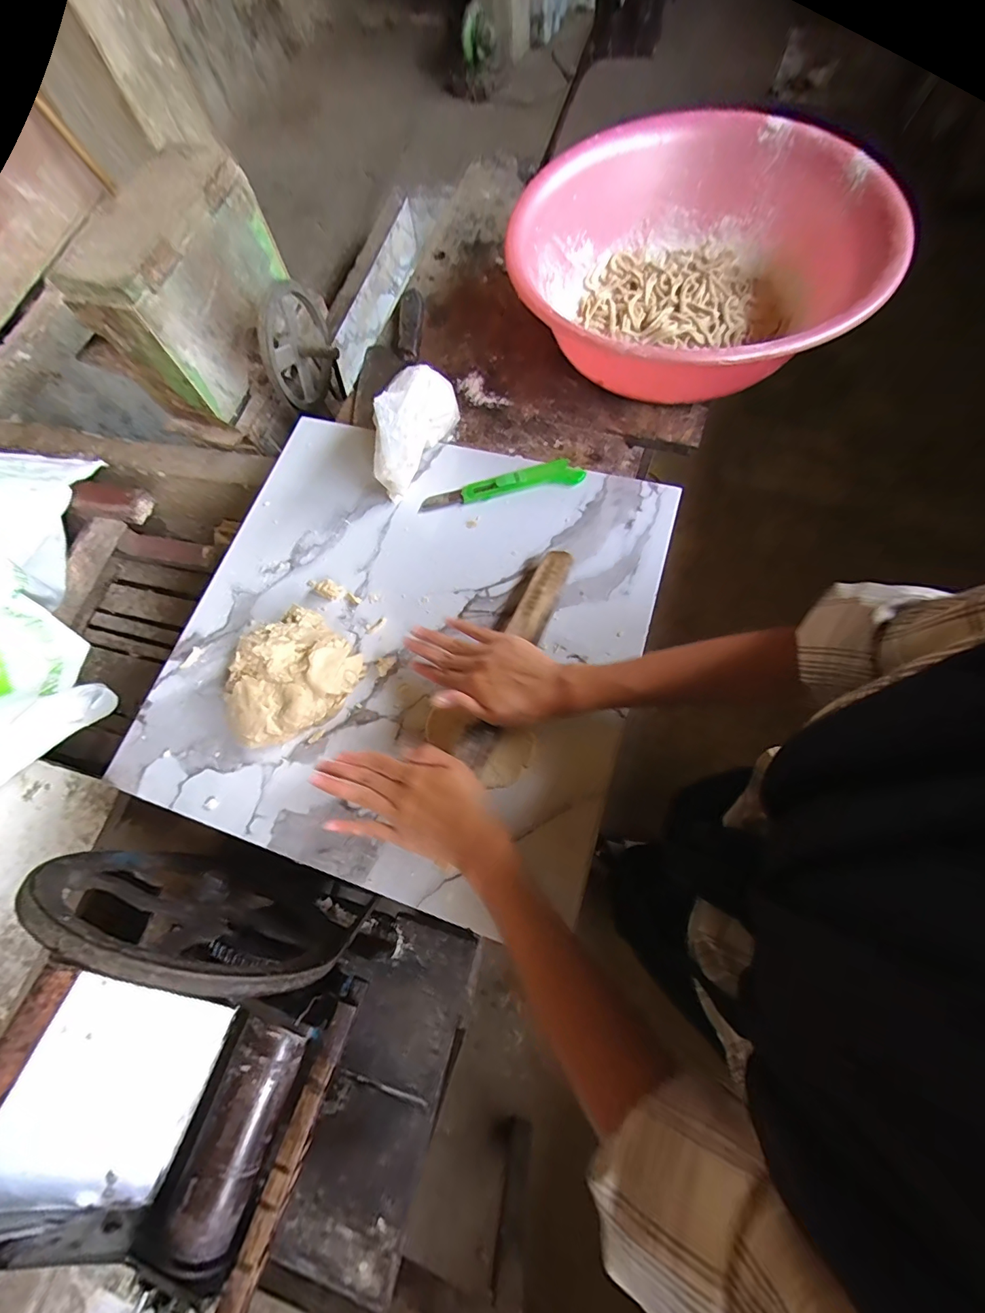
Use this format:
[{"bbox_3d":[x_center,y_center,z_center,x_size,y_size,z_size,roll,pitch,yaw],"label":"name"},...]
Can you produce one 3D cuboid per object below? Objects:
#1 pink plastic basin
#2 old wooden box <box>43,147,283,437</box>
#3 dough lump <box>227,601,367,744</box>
[{"bbox_3d":[0.249,-0.476,0.559,0.396,0.130,0.455,39,77,16],"label":"pink plastic basin"},{"bbox_3d":[-0.516,-0.637,0.794,0.152,0.226,0.349,9,70,8],"label":"old wooden box"},{"bbox_3d":[-0.204,0.023,0.453,0.106,0.068,0.136,38,77,16],"label":"dough lump"}]

